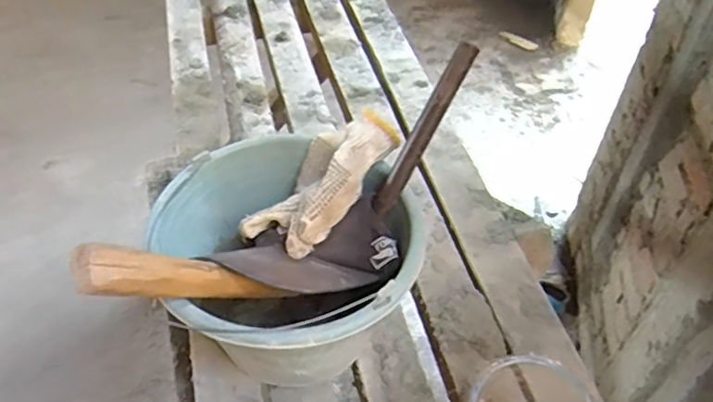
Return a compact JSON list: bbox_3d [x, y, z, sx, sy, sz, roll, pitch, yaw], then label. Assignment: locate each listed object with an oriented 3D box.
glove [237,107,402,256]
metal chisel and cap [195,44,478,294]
[{"bbox_3d":[-0.032,-0.020,0.582,0.087,0.052,0.172,25,51,21],"label":"glove"},{"bbox_3d":[0.014,-0.017,0.534,0.280,0.106,0.103,-46,58,0],"label":"metal chisel and cap"}]

